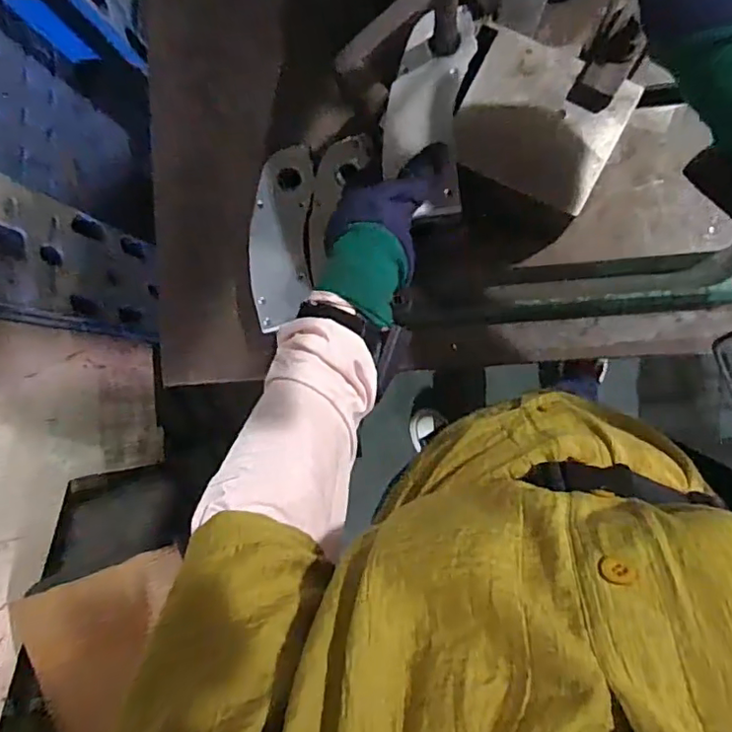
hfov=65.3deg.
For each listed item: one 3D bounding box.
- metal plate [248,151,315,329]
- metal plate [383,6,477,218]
[{"bbox_3d":[-0.086,-0.127,0.577,0.065,0.006,0.177,2,97,0],"label":"metal plate"},{"bbox_3d":[0.051,-0.210,0.473,0.066,0.013,0.163,6,90,8],"label":"metal plate"}]

